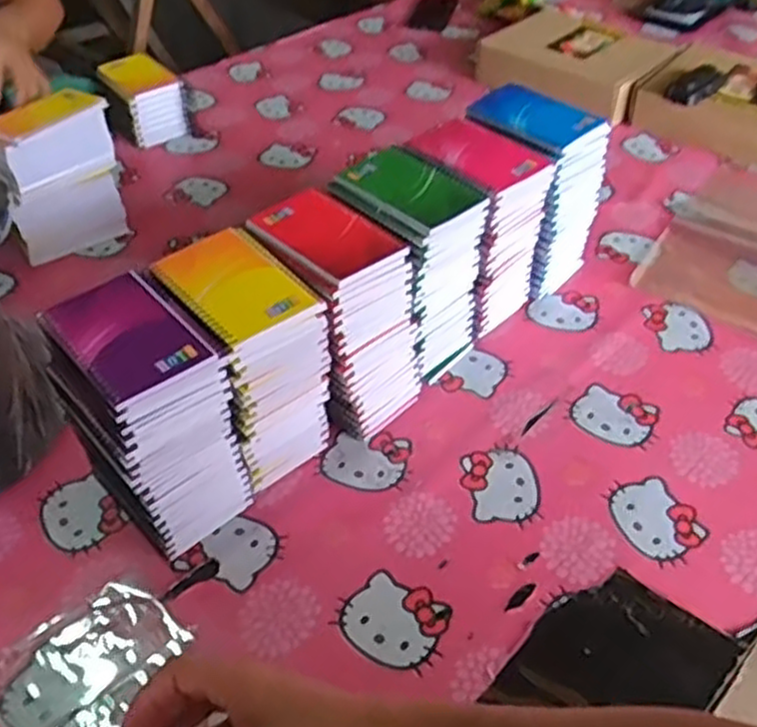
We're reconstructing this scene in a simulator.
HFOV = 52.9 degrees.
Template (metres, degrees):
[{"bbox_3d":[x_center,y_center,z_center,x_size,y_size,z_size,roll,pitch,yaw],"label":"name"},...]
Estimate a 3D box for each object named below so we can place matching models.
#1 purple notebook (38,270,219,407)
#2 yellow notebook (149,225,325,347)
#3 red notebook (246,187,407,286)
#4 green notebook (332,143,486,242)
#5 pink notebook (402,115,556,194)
[{"bbox_3d":[-0.189,-0.024,0.567,0.083,0.012,0.123,-30,51,-27],"label":"purple notebook"},{"bbox_3d":[-0.115,-0.068,0.615,0.092,0.008,0.134,-30,51,-28],"label":"yellow notebook"},{"bbox_3d":[-0.046,-0.119,0.665,0.092,0.015,0.135,-33,52,-29],"label":"red notebook"},{"bbox_3d":[0.025,-0.165,0.713,0.097,0.014,0.125,-31,51,-28],"label":"green notebook"},{"bbox_3d":[0.097,-0.214,0.763,0.105,0.018,0.122,-34,53,-30],"label":"pink notebook"}]

